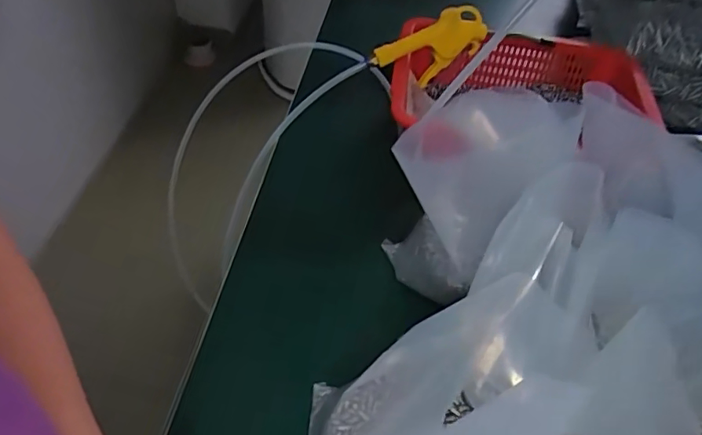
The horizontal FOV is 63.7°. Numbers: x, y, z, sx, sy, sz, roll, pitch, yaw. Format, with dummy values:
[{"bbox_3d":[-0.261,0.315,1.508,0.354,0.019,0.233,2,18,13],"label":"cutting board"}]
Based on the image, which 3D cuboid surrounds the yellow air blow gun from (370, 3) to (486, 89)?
[{"bbox_3d":[0.099,-0.204,0.684,0.129,0.074,0.027,-28,34,10],"label":"yellow air blow gun"}]

